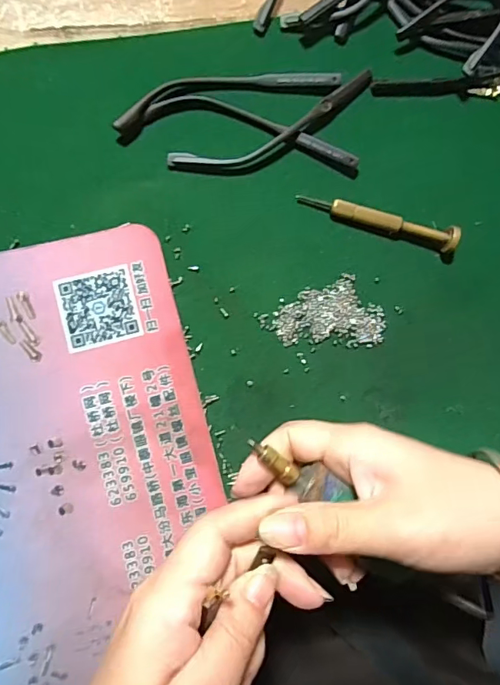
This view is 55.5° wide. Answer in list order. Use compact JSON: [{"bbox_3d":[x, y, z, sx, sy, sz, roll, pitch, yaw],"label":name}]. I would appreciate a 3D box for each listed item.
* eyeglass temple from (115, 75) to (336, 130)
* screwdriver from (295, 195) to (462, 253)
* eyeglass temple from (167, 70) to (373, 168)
[{"bbox_3d":[-0.012,-0.141,0.267,0.129,0.009,0.019,-15,88,-9],"label":"eyeglass temple"},{"bbox_3d":[0.073,-0.069,0.271,0.091,0.015,0.013,13,84,-7],"label":"screwdriver"},{"bbox_3d":[0.017,-0.122,0.270,0.128,0.007,0.020,-26,90,-10],"label":"eyeglass temple"}]

